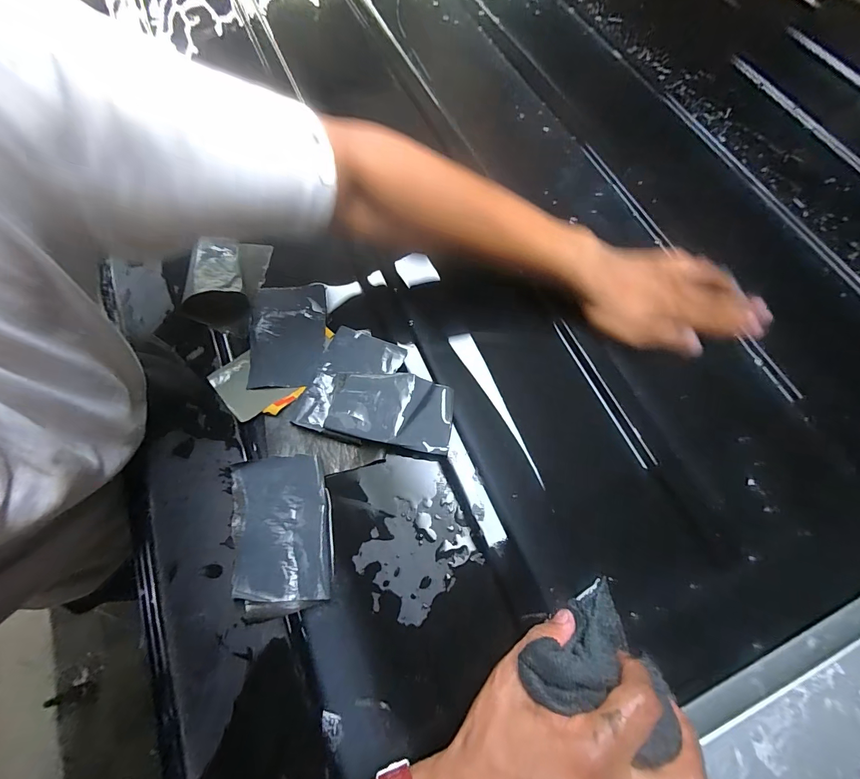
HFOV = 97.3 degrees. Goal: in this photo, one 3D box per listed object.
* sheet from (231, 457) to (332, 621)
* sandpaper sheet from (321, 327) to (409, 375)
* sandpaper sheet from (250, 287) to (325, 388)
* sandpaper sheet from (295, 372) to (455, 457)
[{"bbox_3d":[-0.124,0.118,0.317,0.076,0.014,0.121,-13,69,-6],"label":"sheet"},{"bbox_3d":[-0.065,-0.036,0.381,0.076,0.008,0.049,10,68,3],"label":"sandpaper sheet"},{"bbox_3d":[-0.147,-0.056,0.391,0.074,0.008,0.116,-2,68,-2],"label":"sandpaper sheet"},{"bbox_3d":[-0.051,0.017,0.350,0.142,0.027,0.066,7,68,2],"label":"sandpaper sheet"}]

